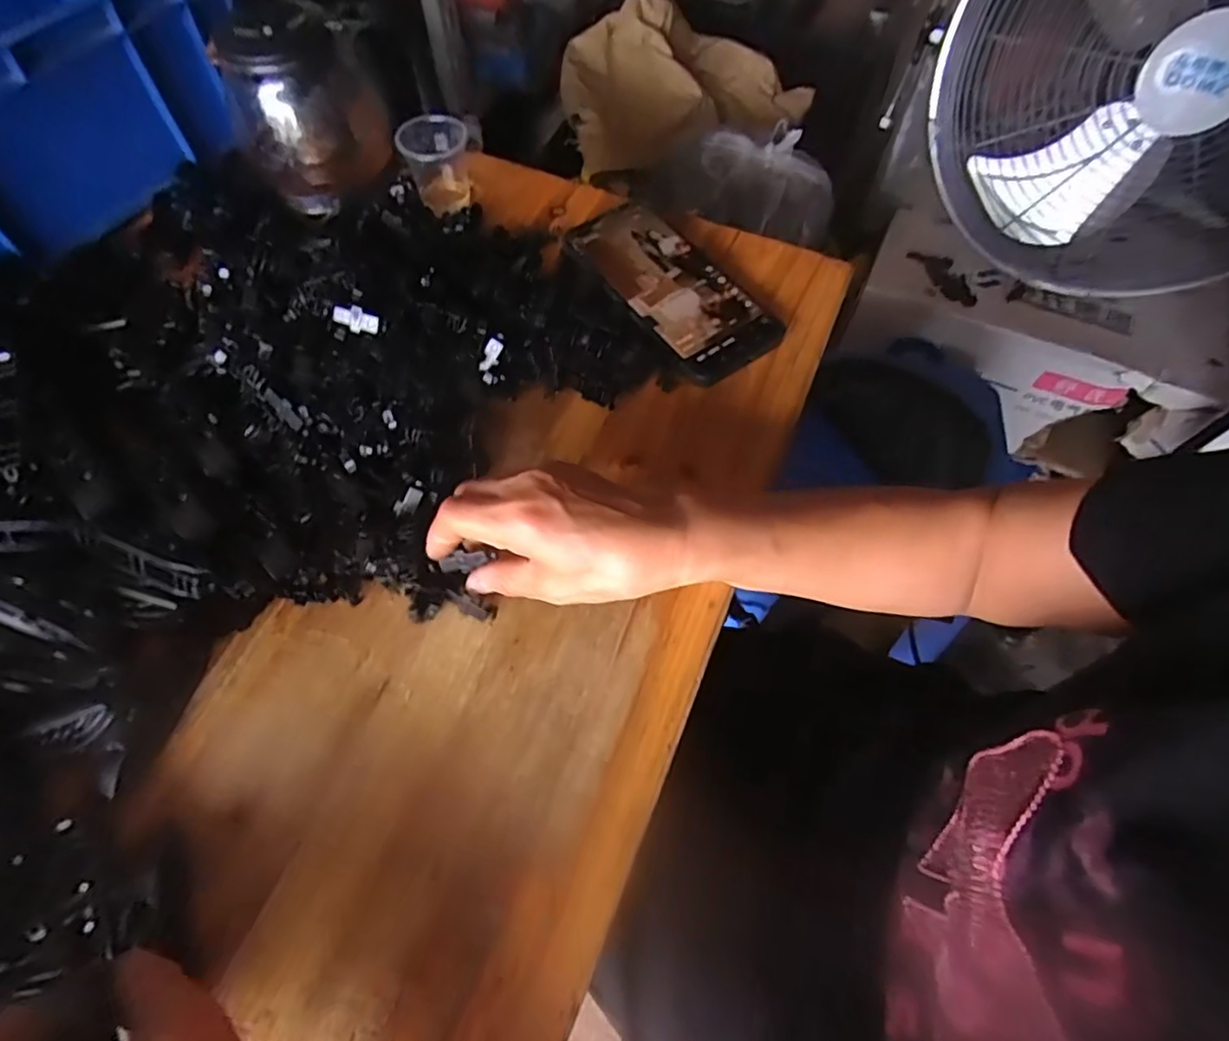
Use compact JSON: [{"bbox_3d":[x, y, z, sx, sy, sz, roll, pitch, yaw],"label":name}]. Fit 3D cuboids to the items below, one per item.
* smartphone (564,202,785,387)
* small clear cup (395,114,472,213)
[{"bbox_3d":[0.038,-0.166,0.440,0.077,0.012,0.165,-34,67,-17],"label":"smartphone"},{"bbox_3d":[-0.134,-0.273,0.481,0.051,0.041,0.061,-12,62,-7],"label":"small clear cup"}]

